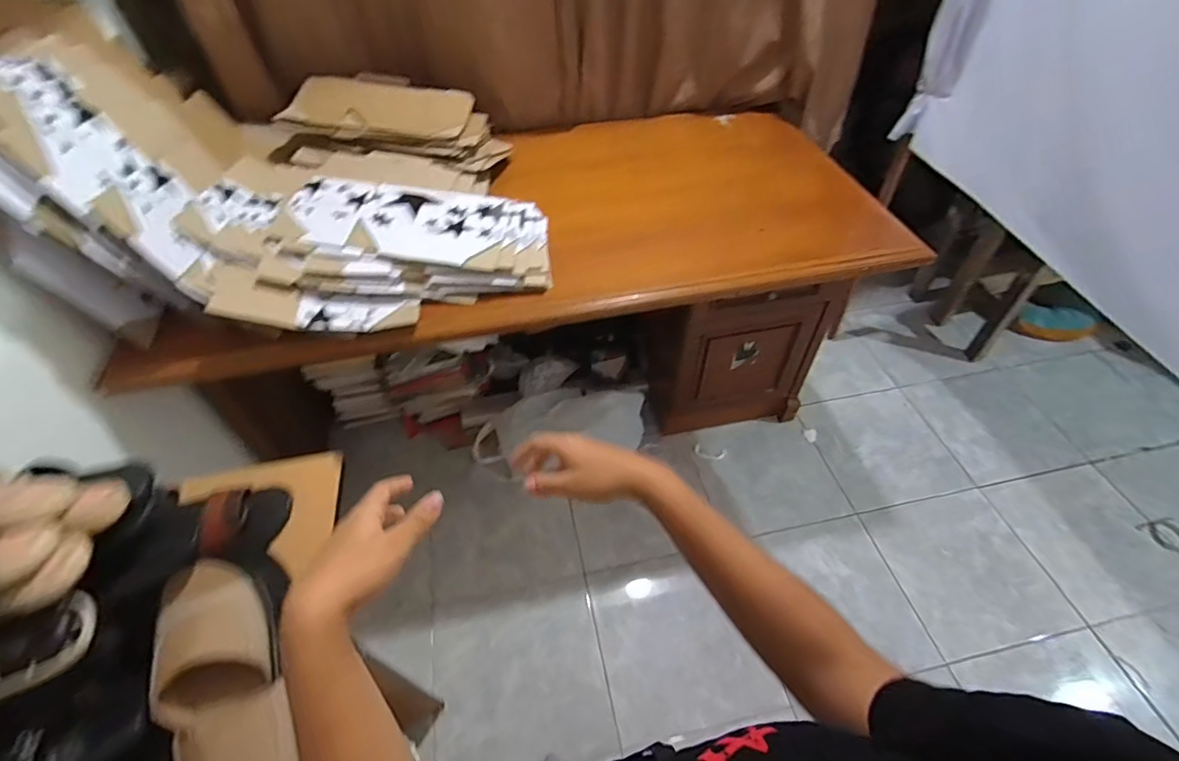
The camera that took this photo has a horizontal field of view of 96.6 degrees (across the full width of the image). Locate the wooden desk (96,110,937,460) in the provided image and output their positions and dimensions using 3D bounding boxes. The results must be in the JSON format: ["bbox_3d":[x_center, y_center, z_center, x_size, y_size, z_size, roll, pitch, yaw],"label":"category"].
[{"bbox_3d":[-0.121,-0.194,1.468,1.548,0.762,0.780,-6,48,-5],"label":"wooden desk"}]

